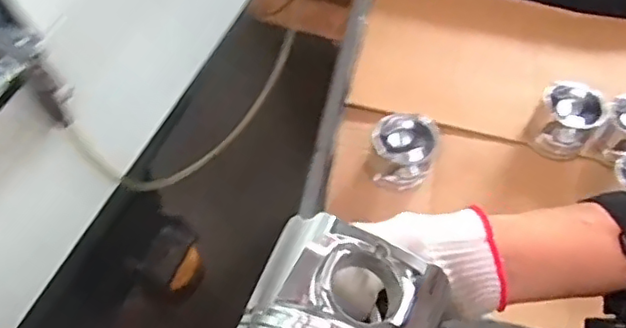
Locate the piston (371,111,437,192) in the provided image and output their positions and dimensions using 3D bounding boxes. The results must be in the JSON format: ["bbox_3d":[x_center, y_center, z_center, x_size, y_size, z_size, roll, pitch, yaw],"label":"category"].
[{"bbox_3d":[0.136,-0.020,0.928,0.095,0.097,0.101,19,57,9],"label":"piston"}]

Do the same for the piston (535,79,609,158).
[{"bbox_3d":[0.407,-0.071,0.990,0.091,0.103,0.090,2,57,-3],"label":"piston"}]

